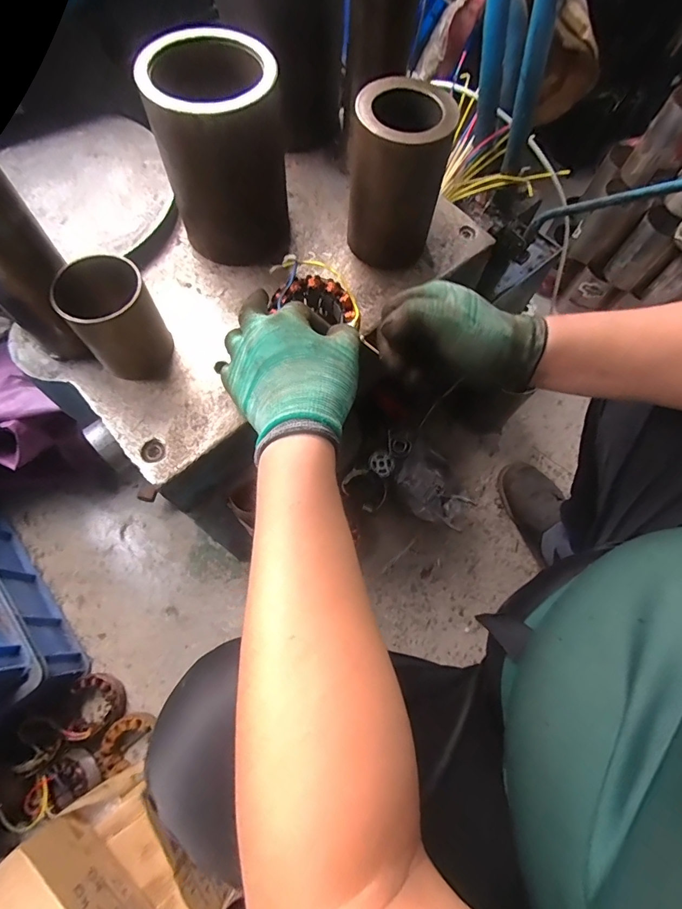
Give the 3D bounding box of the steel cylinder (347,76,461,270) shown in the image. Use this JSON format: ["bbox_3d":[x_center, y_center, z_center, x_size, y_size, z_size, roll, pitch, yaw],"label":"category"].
[{"bbox_3d":[0.056,-0.269,0.426,0.090,0.135,0.087,10,68,1],"label":"steel cylinder"}]

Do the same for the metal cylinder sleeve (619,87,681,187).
[{"bbox_3d":[0.588,-0.558,0.770,0.091,0.133,0.079,32,70,10],"label":"metal cylinder sleeve"}]

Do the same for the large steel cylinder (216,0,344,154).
[{"bbox_3d":[-0.062,-0.467,0.466,0.122,0.175,0.134,-31,73,-14],"label":"large steel cylinder"}]

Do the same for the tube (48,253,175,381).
[{"bbox_3d":[-0.198,-0.117,0.381,0.071,0.087,0.065,-8,69,-6],"label":"tube"}]

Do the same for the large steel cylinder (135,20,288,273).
[{"bbox_3d":[-0.110,-0.280,0.412,0.107,0.154,0.106,-10,69,-7],"label":"large steel cylinder"}]

